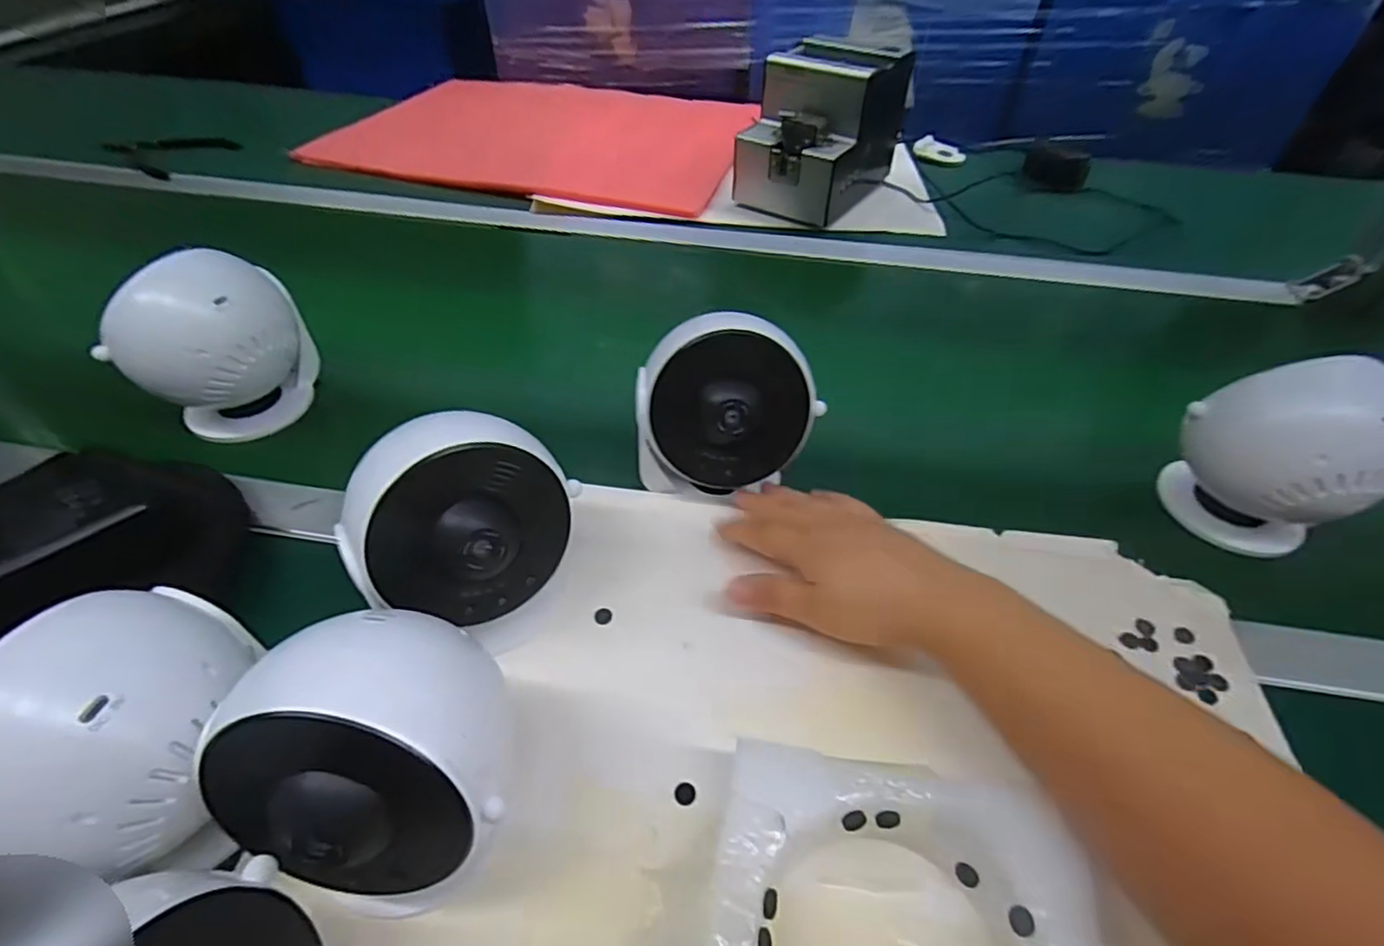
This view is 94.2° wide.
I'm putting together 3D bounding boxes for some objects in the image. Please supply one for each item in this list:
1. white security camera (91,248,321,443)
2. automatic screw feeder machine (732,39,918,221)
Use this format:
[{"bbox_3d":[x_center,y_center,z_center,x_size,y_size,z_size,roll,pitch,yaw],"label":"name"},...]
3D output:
[{"bbox_3d":[-0.333,-0.088,0.459,0.080,0.137,0.096,4,46,1],"label":"white security camera"},{"bbox_3d":[0.154,-0.402,0.755,0.125,0.144,0.182,29,51,23],"label":"automatic screw feeder machine"}]

